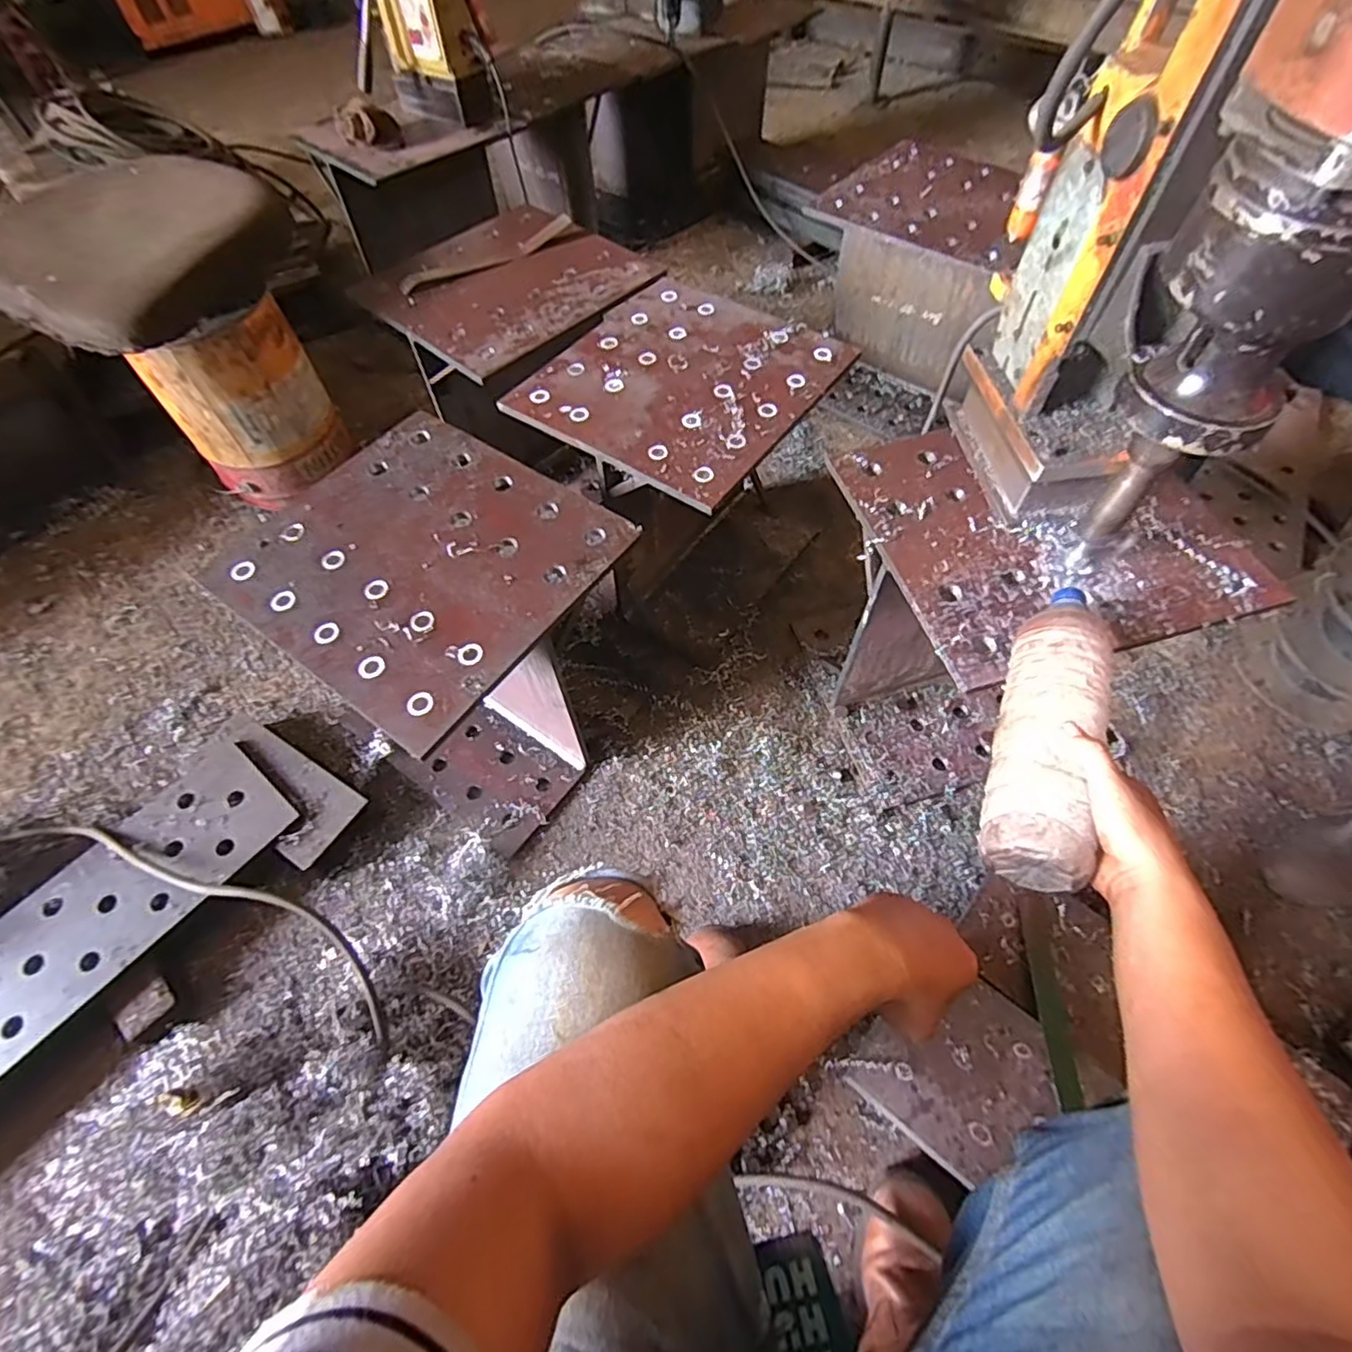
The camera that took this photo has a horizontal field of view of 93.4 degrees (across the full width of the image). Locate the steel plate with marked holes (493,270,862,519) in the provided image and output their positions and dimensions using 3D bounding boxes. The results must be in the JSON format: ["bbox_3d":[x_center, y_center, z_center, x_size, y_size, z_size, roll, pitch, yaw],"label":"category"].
[{"bbox_3d":[0.009,-0.456,0.954,0.386,0.013,0.415,31,65,19],"label":"steel plate with marked holes"}]

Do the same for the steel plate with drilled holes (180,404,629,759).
[{"bbox_3d":[-0.314,-0.150,0.787,0.408,0.014,0.372,32,67,19],"label":"steel plate with drilled holes"}]

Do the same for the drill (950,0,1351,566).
[{"bbox_3d":[0.436,-0.401,0.549,0.151,0.586,0.378,-8,59,-3],"label":"drill"}]

